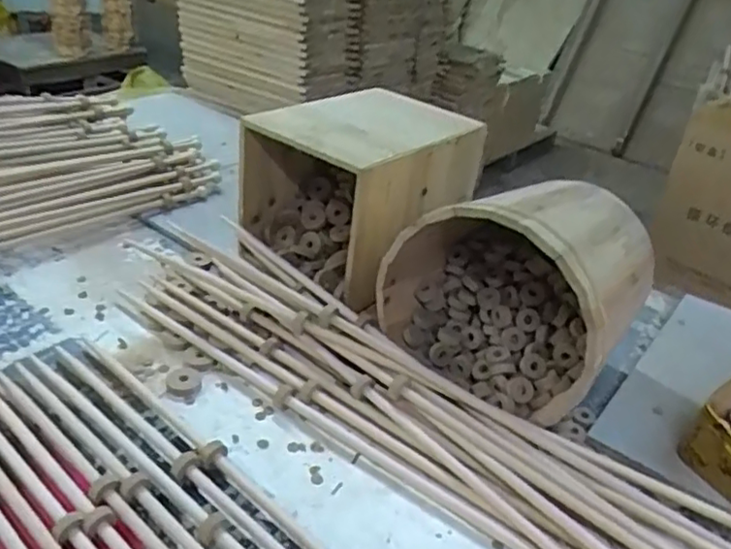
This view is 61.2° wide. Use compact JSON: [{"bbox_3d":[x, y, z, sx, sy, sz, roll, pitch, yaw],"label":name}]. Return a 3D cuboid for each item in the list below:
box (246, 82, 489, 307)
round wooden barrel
[{"bbox_3d":[-0.008,-0.122,0.841,0.214,0.194,0.280,26,36,29],"label":"box"},{"bbox_3d":[0.168,0.002,0.659,0.220,0.198,0.205,26,36,29],"label":"round wooden barrel"}]

